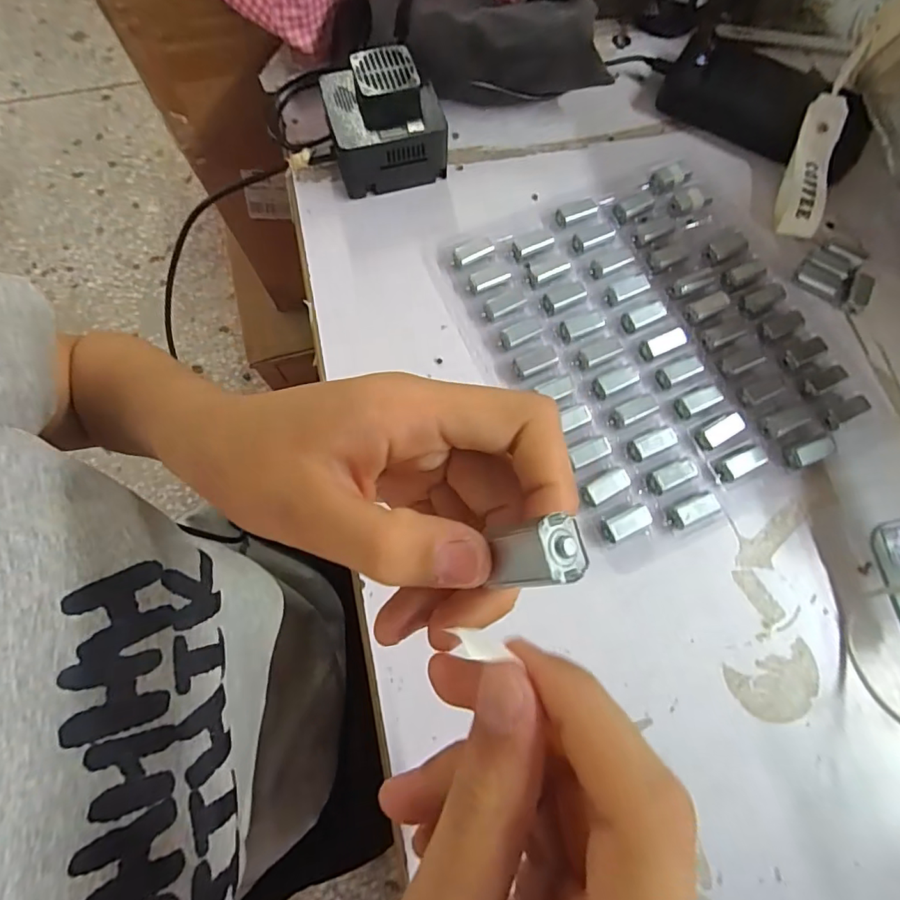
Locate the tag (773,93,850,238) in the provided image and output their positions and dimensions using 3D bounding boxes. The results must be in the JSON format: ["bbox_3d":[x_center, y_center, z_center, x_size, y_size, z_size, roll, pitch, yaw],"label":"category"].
[{"bbox_3d":[0.269,-0.209,0.377,0.029,0.018,0.103,16,89,4],"label":"tag"}]

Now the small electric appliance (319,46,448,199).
[{"bbox_3d":[-0.047,-0.235,0.367,0.077,0.061,0.069,-13,74,-4],"label":"small electric appliance"}]

